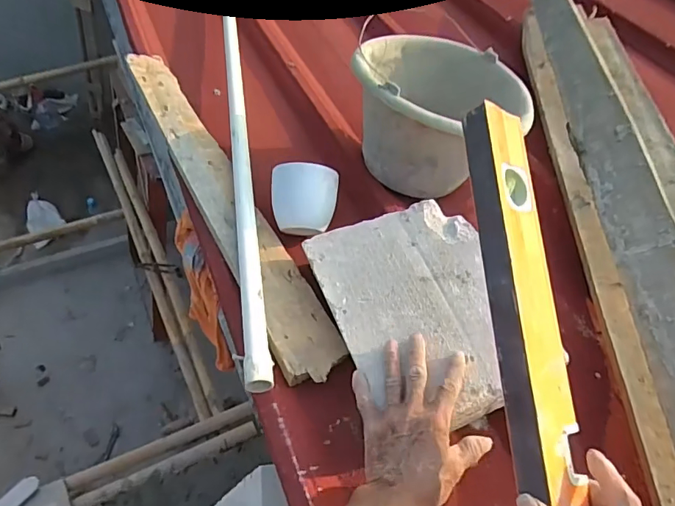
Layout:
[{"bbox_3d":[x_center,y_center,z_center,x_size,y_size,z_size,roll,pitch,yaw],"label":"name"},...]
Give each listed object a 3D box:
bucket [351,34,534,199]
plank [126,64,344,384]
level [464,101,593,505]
[{"bbox_3d":[0.148,-0.224,0.725,0.237,0.152,0.259,2,59,-3],"label":"bucket"},{"bbox_3d":[-0.189,-0.111,0.722,0.087,0.016,0.692,-18,56,-26],"label":"plank"},{"bbox_3d":[0.160,0.148,0.360,0.062,0.029,0.555,-2,77,-6],"label":"level"}]

